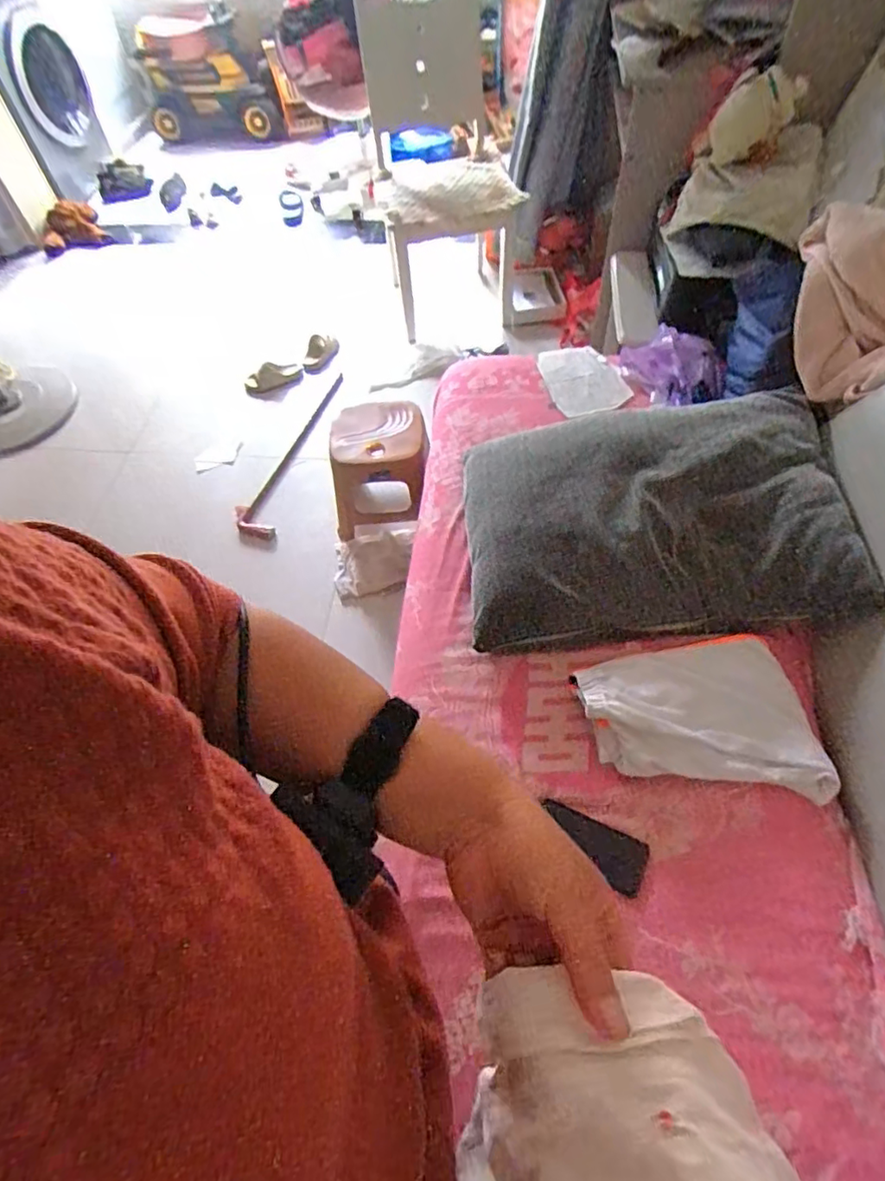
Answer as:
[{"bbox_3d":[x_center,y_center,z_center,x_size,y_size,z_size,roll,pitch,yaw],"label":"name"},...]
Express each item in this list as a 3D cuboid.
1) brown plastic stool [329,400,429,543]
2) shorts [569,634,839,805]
[{"bbox_3d":[-0.162,-0.312,1.562,0.260,0.248,0.228,-4,57,1],"label":"brown plastic stool"},{"bbox_3d":[0.381,0.206,0.887,0.298,0.065,0.250,-13,58,-4],"label":"shorts"}]

